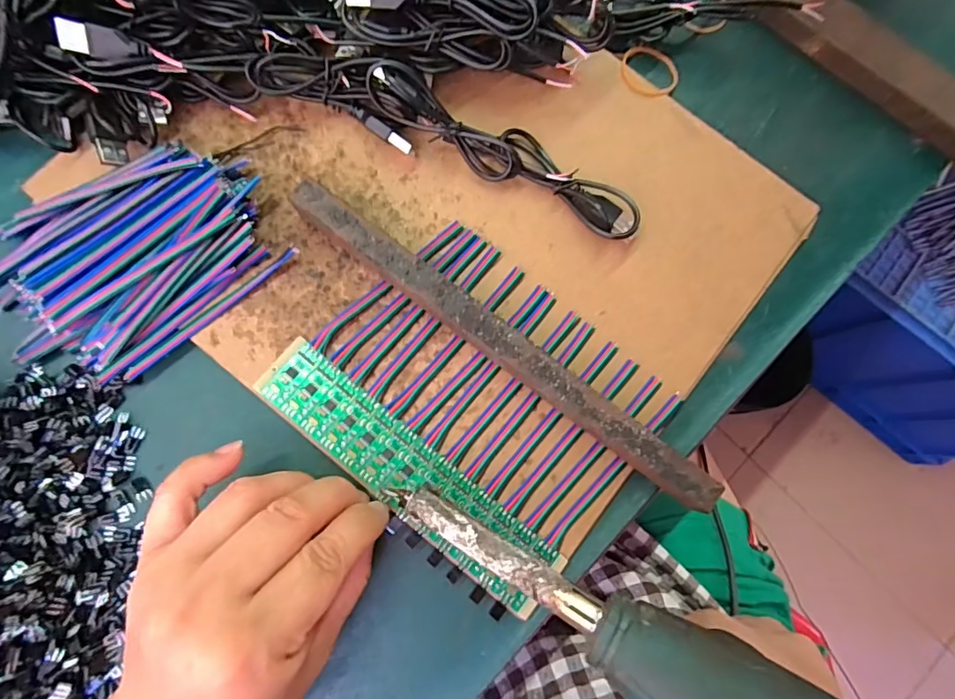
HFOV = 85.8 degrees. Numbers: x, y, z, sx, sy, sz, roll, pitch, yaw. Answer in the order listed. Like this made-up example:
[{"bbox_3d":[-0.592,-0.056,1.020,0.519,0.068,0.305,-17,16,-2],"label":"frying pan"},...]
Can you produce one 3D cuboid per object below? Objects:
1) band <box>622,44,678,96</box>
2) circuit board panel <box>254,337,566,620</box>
[{"bbox_3d":[0.096,-0.155,0.287,0.034,0.004,0.033,3,73,-9],"label":"band"},{"bbox_3d":[-0.034,0.059,0.241,0.162,0.004,0.033,39,82,4],"label":"circuit board panel"}]

